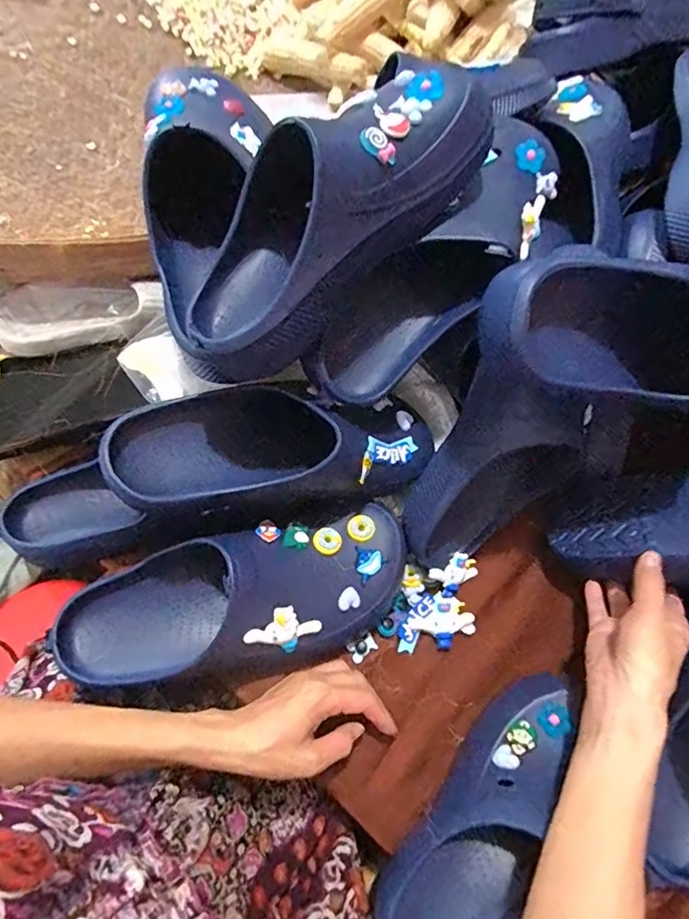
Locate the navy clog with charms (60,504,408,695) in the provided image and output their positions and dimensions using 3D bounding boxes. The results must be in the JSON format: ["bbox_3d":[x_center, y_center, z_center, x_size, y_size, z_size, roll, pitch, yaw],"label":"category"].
[{"bbox_3d":[-0.090,0.122,0.455,0.296,0.098,0.121,-15,71,-10],"label":"navy clog with charms"}]

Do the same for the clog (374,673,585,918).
[{"bbox_3d":[0.112,0.281,0.403,0.086,0.088,0.247,35,71,9],"label":"clog"}]

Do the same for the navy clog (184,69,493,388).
[{"bbox_3d":[-0.017,-0.169,0.361,0.266,0.099,0.110,-44,74,3],"label":"navy clog"}]

